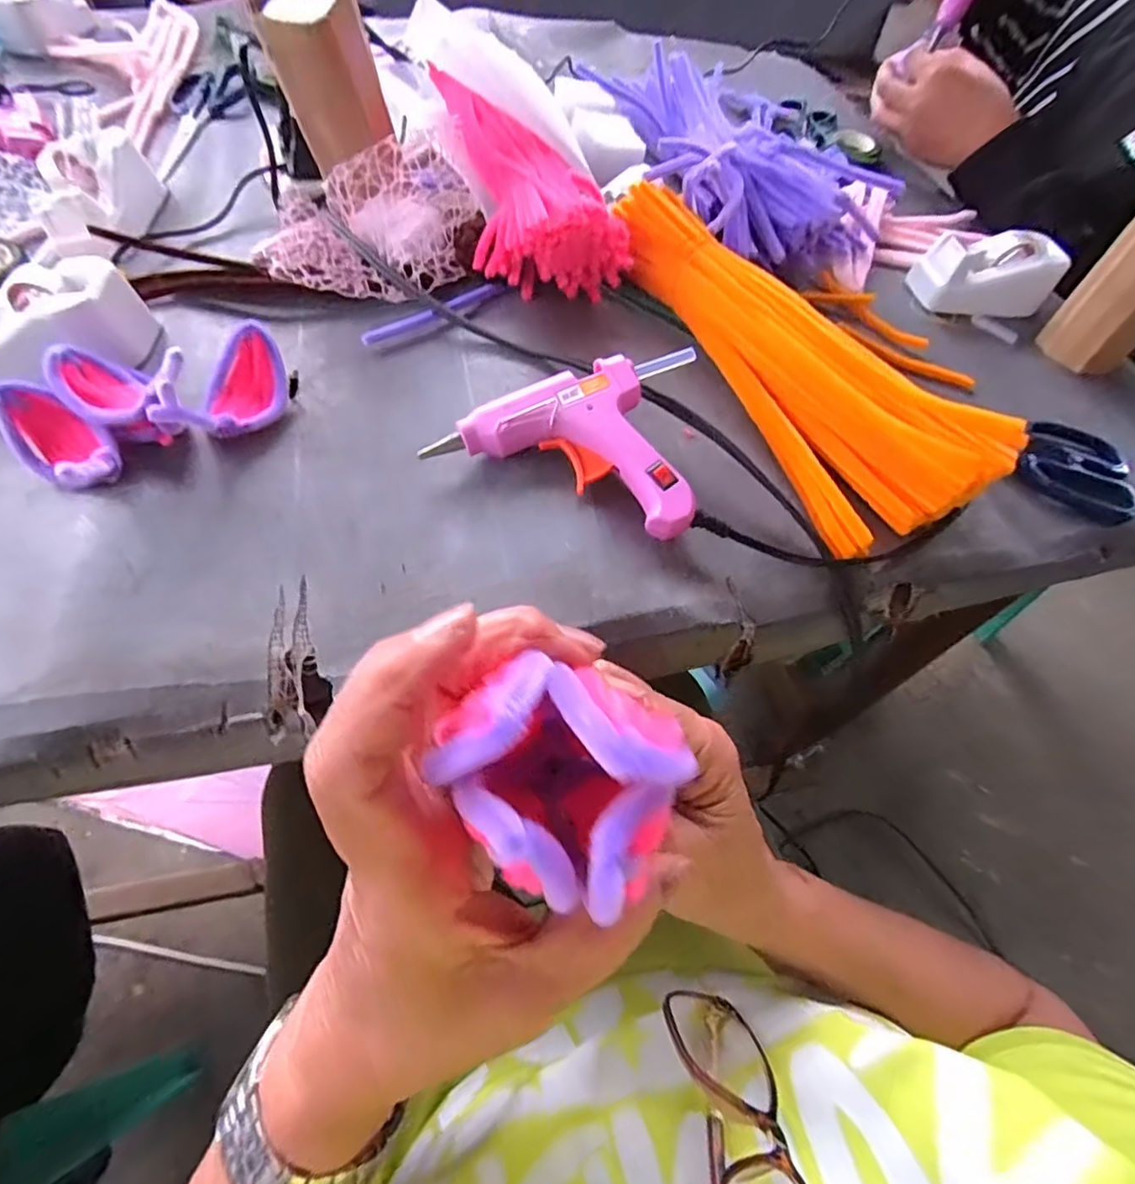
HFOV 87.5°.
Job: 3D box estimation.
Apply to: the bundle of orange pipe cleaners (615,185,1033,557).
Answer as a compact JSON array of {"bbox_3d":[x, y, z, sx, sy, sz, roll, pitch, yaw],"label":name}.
[{"bbox_3d":[0.123,-0.154,0.366,0.077,0.058,0.291,-17,60,-16],"label":"bundle of orange pipe cleaners"}]

